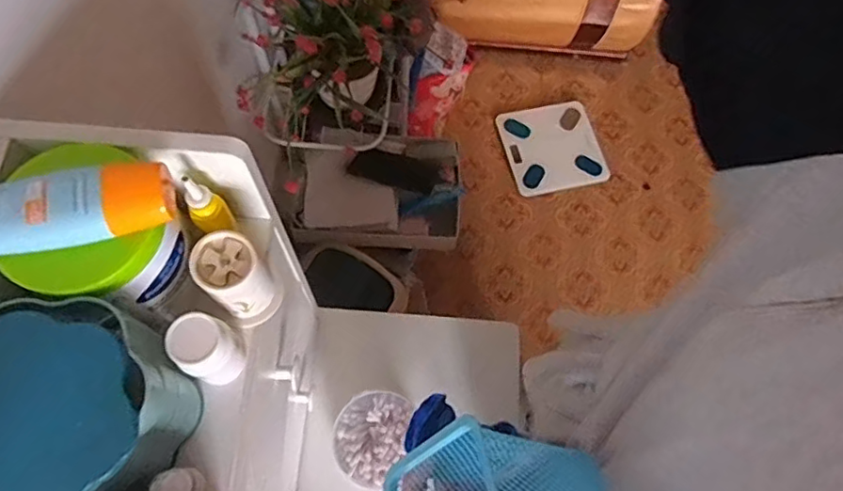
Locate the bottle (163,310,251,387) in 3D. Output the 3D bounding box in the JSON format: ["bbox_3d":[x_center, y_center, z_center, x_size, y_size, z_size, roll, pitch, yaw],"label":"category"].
[{"bbox_3d":[-0.132,0.065,0.371,0.029,0.065,0.035,19,69,5],"label":"bottle"}]

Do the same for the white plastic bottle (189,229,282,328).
[{"bbox_3d":[-0.120,0.023,0.391,0.038,0.071,0.040,1,69,-2],"label":"white plastic bottle"}]

